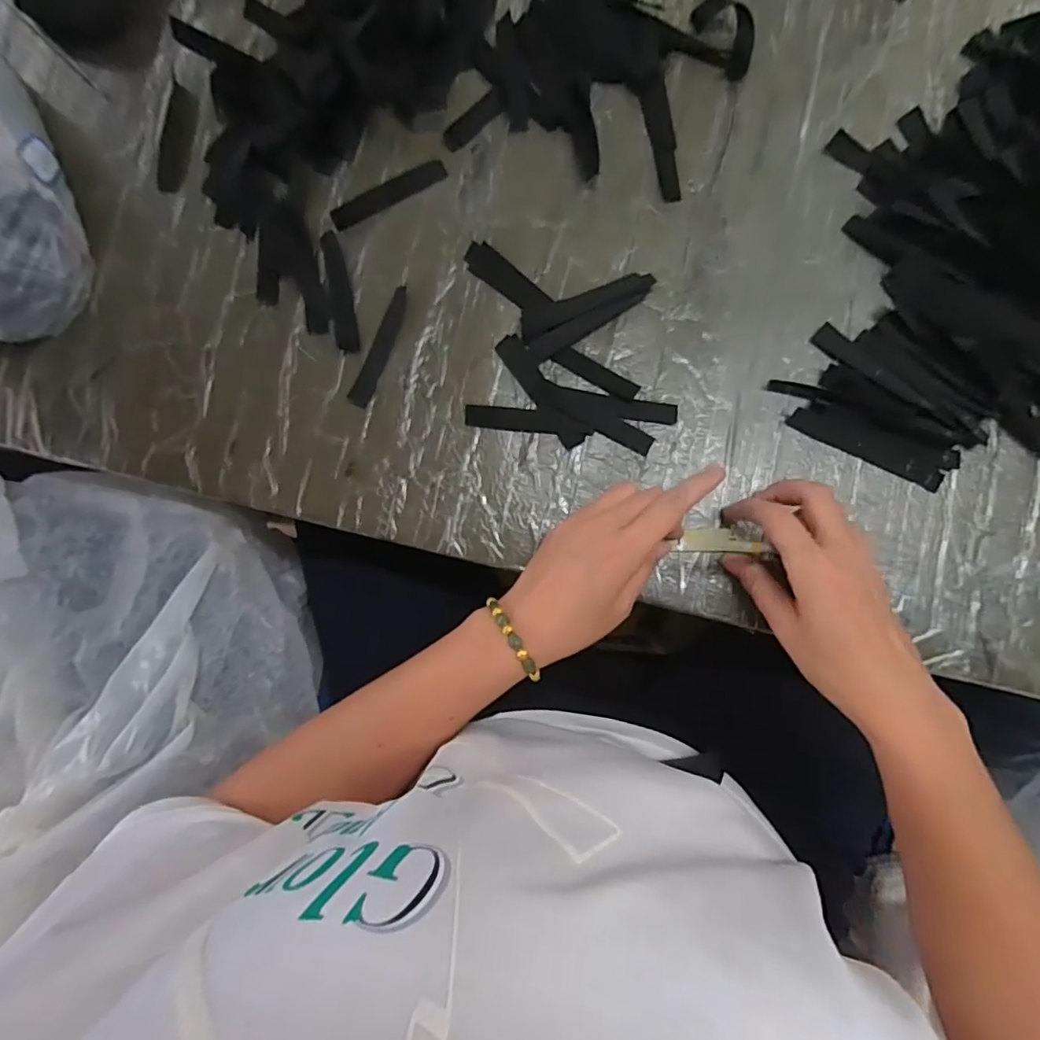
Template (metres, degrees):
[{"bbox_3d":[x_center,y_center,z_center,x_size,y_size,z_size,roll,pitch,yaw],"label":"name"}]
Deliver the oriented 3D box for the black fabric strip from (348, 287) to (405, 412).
[{"bbox_3d":[-0.102,-0.127,0.406,0.015,0.004,0.093,22,87,6],"label":"black fabric strip"}]

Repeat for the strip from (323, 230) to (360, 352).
[{"bbox_3d":[-0.134,-0.171,0.412,0.017,0.004,0.092,-10,85,3],"label":"strip"}]

